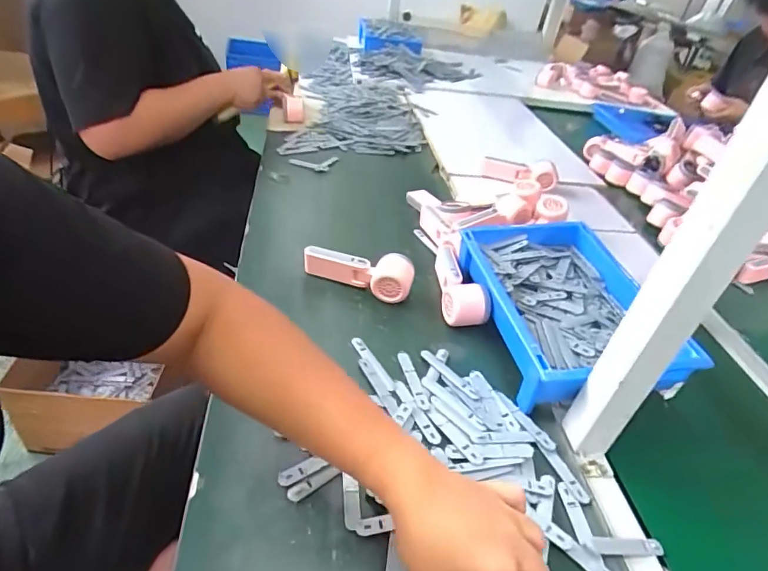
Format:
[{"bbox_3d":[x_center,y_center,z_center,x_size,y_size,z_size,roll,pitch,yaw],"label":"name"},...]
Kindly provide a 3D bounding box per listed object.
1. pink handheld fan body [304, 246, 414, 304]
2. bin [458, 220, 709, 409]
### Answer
[{"bbox_3d":[-0.040,-0.024,0.717,0.169,0.049,0.057,15,39,10],"label":"pink handheld fan body"},{"bbox_3d":[0.246,0.028,0.656,0.225,0.079,0.318,2,39,-11],"label":"bin"}]

